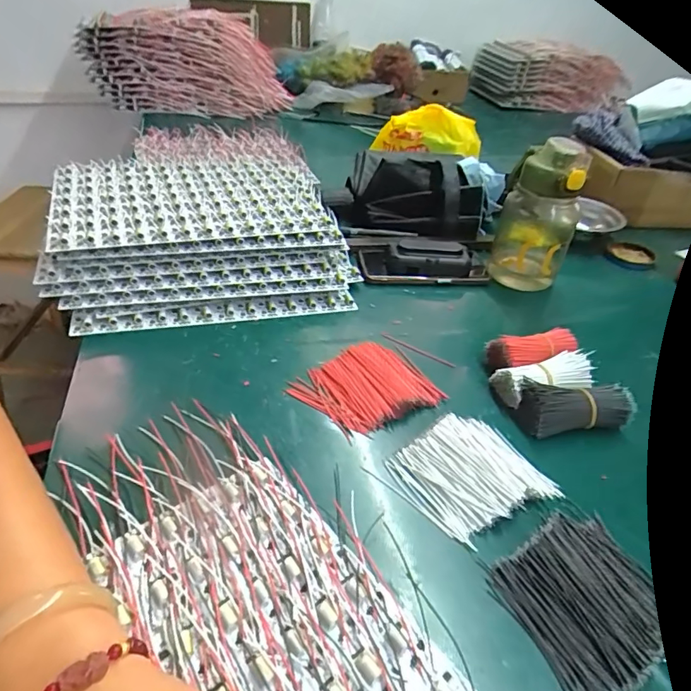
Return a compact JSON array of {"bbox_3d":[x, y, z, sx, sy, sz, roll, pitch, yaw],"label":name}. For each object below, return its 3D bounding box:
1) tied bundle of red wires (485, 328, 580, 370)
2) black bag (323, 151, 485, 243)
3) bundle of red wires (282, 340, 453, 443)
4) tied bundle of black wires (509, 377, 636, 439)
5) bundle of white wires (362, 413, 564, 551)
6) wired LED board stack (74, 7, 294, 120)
[{"bbox_3d":[0.188,0.007,0.484,0.087,0.030,0.036,-6,41,-15],"label":"tied bundle of red wires"},{"bbox_3d":[0.085,-0.218,0.703,0.225,0.103,0.104,13,38,6],"label":"black bag"},{"bbox_3d":[0.020,0.035,0.441,0.117,0.016,0.091,-22,47,-31],"label":"bundle of red wires"},{"bbox_3d":[0.201,0.053,0.429,0.096,0.034,0.044,0,38,-10],"label":"tied bundle of black wires"},{"bbox_3d":[0.093,0.096,0.369,0.108,0.016,0.090,-21,47,-30],"label":"bundle of white wires"},{"bbox_3d":[-0.349,-0.636,1.100,0.421,0.187,0.160,4,44,0],"label":"wired LED board stack"}]

